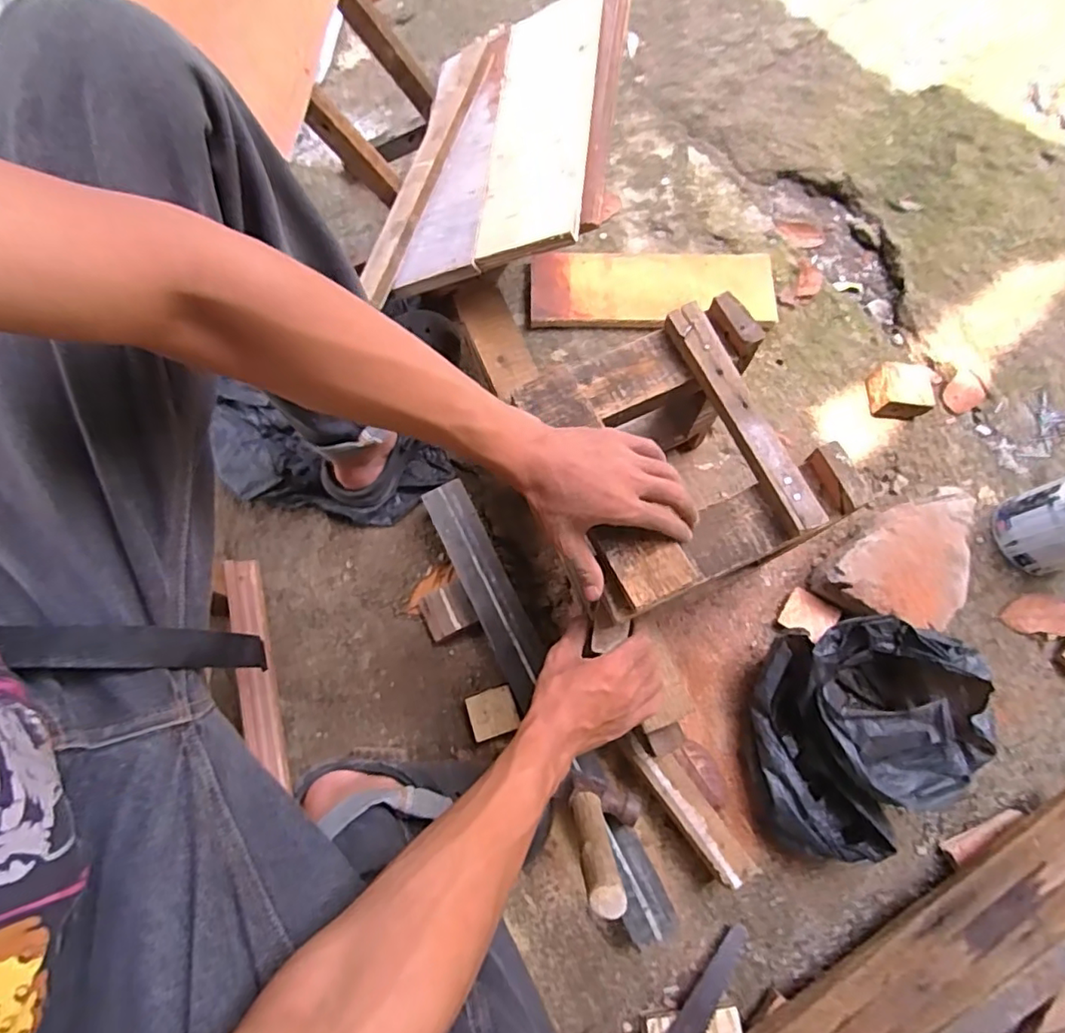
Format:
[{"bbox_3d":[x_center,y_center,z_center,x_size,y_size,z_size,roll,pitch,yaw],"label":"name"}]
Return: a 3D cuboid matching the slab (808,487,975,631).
[{"bbox_3d":[0.457,0.060,0.714,0.202,0.078,0.121,-40,78,-10],"label":"slab"}]

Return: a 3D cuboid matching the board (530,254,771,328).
[{"bbox_3d":[0.174,-0.328,0.844,0.349,0.029,0.116,-2,75,-1],"label":"board"}]

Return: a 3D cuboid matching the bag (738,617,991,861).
[{"bbox_3d":[0.360,0.237,0.633,0.217,0.120,0.237,1,75,0],"label":"bag"}]

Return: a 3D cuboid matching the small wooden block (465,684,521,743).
[{"bbox_3d":[-0.047,0.234,0.693,0.055,0.036,0.051,-17,75,-5],"label":"small wooden block"}]

